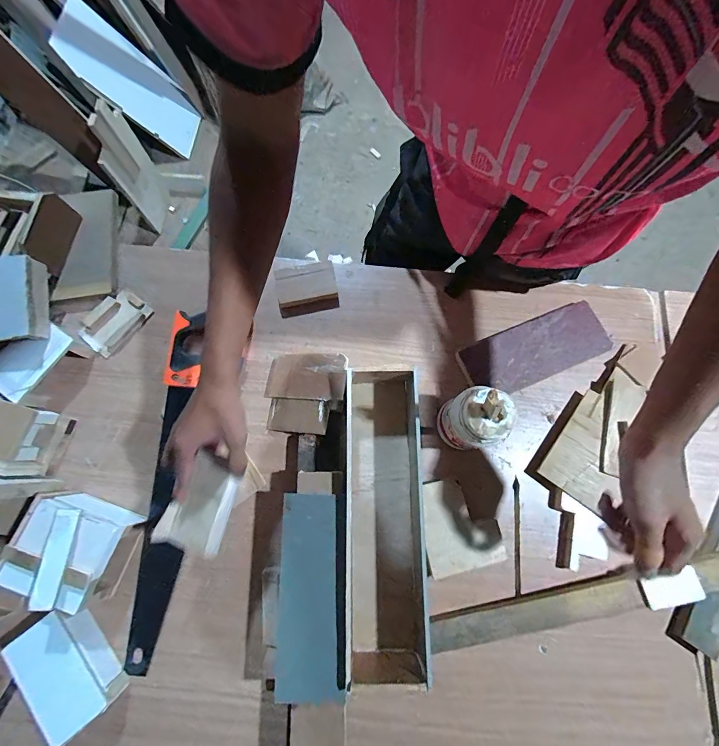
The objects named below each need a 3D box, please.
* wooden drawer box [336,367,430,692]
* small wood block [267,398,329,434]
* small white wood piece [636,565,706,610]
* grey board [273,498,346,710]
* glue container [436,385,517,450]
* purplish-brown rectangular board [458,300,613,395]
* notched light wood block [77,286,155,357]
[{"bbox_3d":[0.034,0.192,0.475,0.113,0.082,0.397,0,76,0],"label":"wooden drawer box"},{"bbox_3d":[-0.095,0.065,0.529,0.105,0.015,0.051,-1,75,27],"label":"small wood block"},{"bbox_3d":[0.409,0.284,0.459,0.075,0.013,0.040,-17,77,4],"label":"small white wood piece"},{"bbox_3d":[-0.066,0.272,0.436,0.073,0.009,0.227,-2,75,0],"label":"grey board"},{"bbox_3d":[0.154,0.064,0.475,0.070,0.135,0.077,-38,79,-8],"label":"glue container"},{"bbox_3d":[0.281,-0.038,0.561,0.238,0.020,0.097,-23,77,-5],"label":"purplish-brown rectangular board"},{"bbox_3d":[-0.404,-0.084,0.576,0.069,0.016,0.108,37,79,9],"label":"notched light wood block"}]

